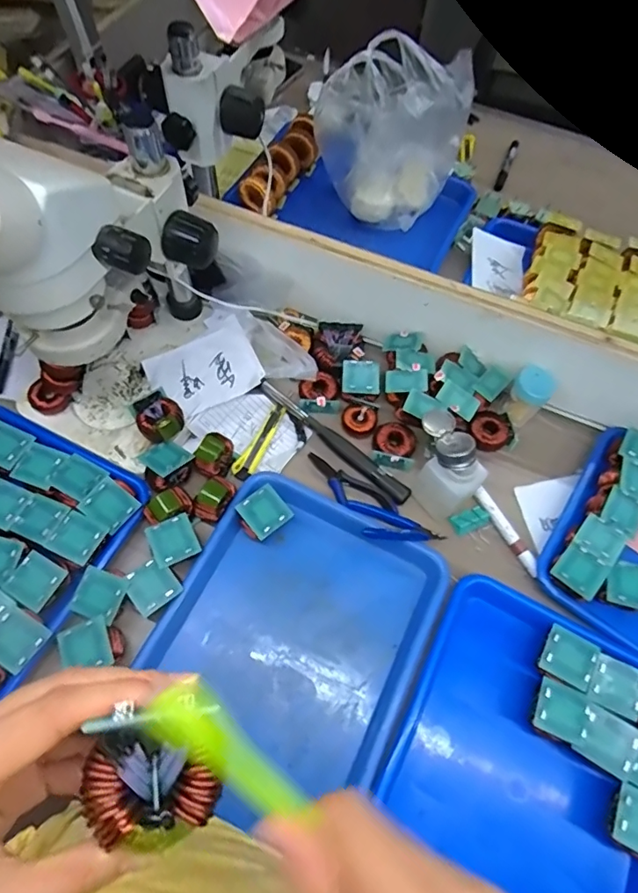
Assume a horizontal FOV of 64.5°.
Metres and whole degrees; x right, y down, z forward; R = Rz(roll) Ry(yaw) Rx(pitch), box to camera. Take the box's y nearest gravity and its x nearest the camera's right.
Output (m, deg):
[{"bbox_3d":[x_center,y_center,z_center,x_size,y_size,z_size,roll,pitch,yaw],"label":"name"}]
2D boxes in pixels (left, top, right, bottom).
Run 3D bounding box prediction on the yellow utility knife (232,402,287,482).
[{"bbox_3d":[-0.071,-0.007,0.613,0.024,0.016,0.112,22,64,8],"label":"yellow utility knife"}]

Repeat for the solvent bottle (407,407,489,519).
[{"bbox_3d":[0.134,0.019,0.556,0.058,0.093,0.094,-26,68,-15],"label":"solvent bottle"}]

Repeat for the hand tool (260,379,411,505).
[{"bbox_3d":[0.014,-0.007,0.624,0.230,0.022,0.024,38,68,15],"label":"hand tool"}]

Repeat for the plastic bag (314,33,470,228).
[{"bbox_3d":[0.103,-0.456,0.716,0.187,0.176,0.170,22,64,8],"label":"plastic bag"}]

